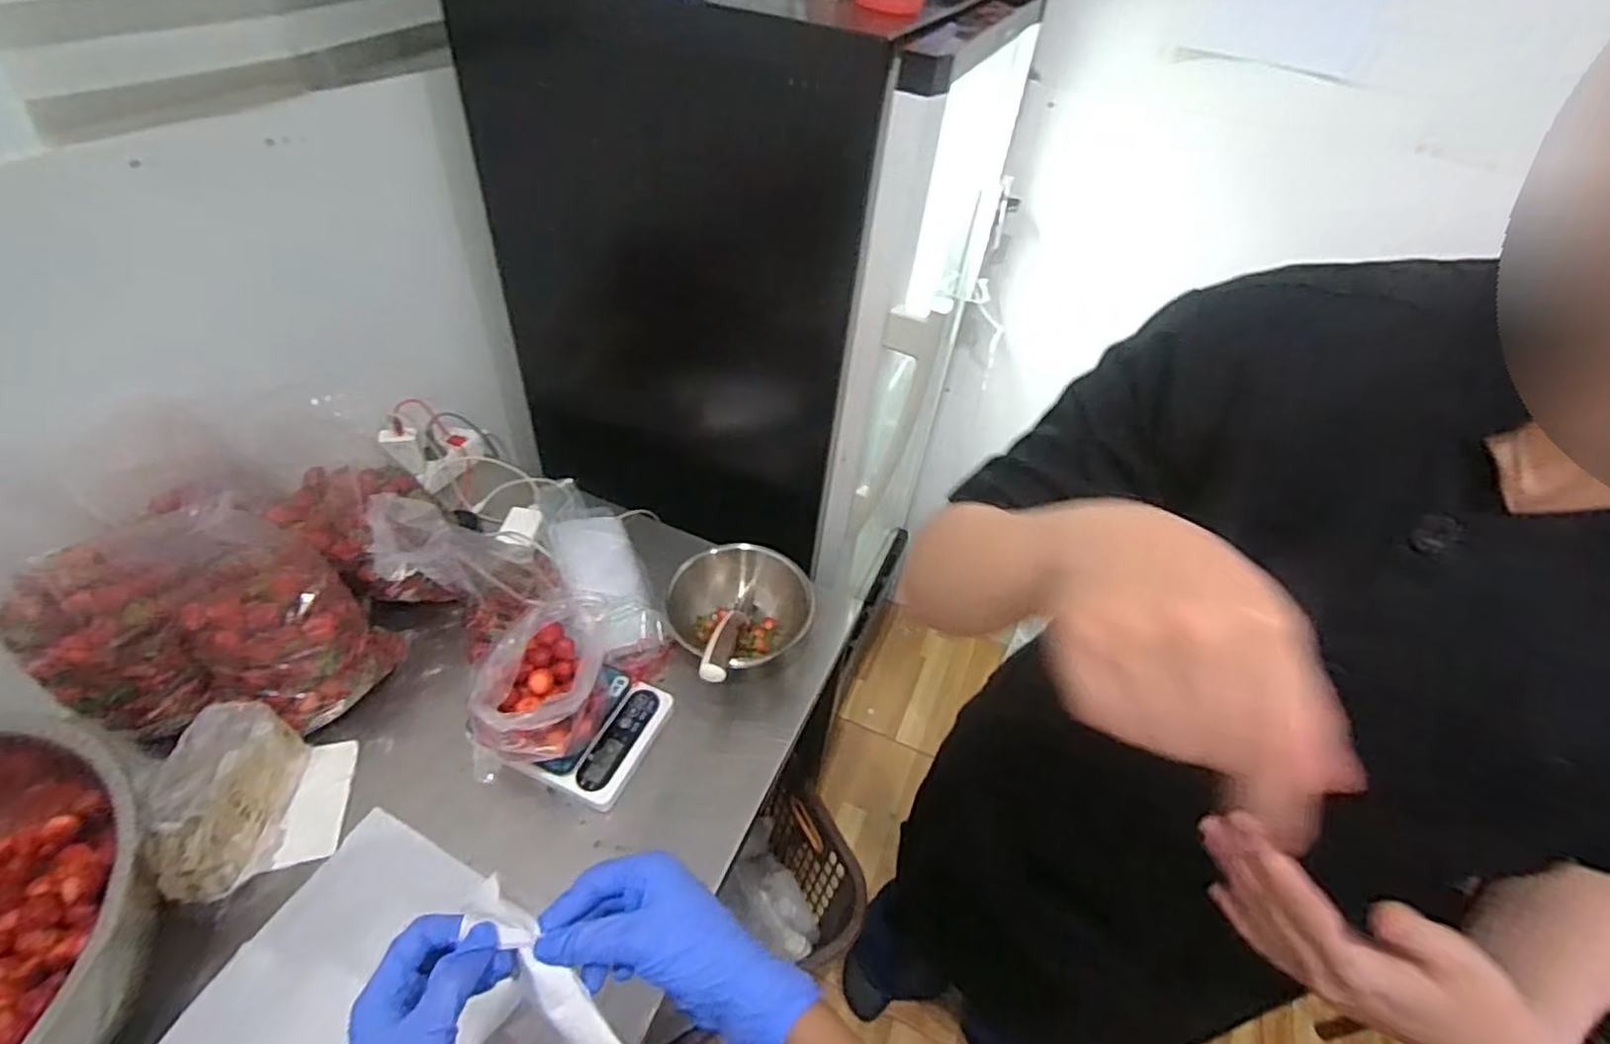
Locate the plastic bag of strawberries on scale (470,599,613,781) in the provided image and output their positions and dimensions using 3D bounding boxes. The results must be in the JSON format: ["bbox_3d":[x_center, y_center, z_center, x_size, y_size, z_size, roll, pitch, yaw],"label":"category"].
[{"bbox_3d":[-0.243,0.165,0.673,0.102,0.123,0.157,29,48,21],"label":"plastic bag of strawberries on scale"}]

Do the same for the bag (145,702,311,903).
[{"bbox_3d":[-0.497,0.237,0.601,0.062,0.105,0.139,-11,47,-18],"label":"bag"}]

